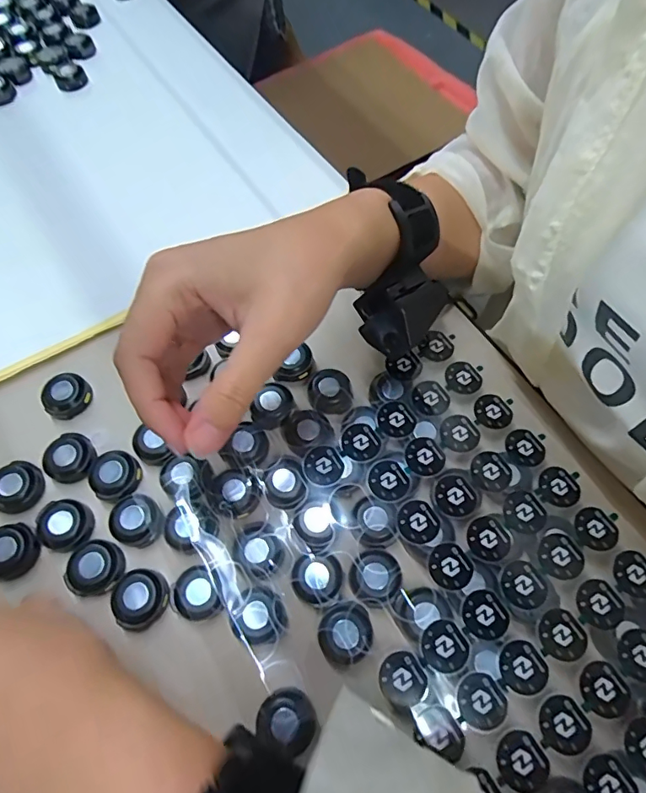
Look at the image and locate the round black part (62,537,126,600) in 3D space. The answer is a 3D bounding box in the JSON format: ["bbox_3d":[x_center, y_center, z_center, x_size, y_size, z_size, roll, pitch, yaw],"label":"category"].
[{"bbox_3d":[-0.130,0.097,0.274,0.031,0.010,0.028,-23,66,-9],"label":"round black part"}]

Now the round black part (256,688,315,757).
[{"bbox_3d":[-0.017,0.161,0.240,0.028,0.013,0.024,39,72,18],"label":"round black part"}]

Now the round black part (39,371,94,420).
[{"bbox_3d":[-0.173,-0.001,0.321,0.029,0.010,0.029,-1,65,2],"label":"round black part"}]

